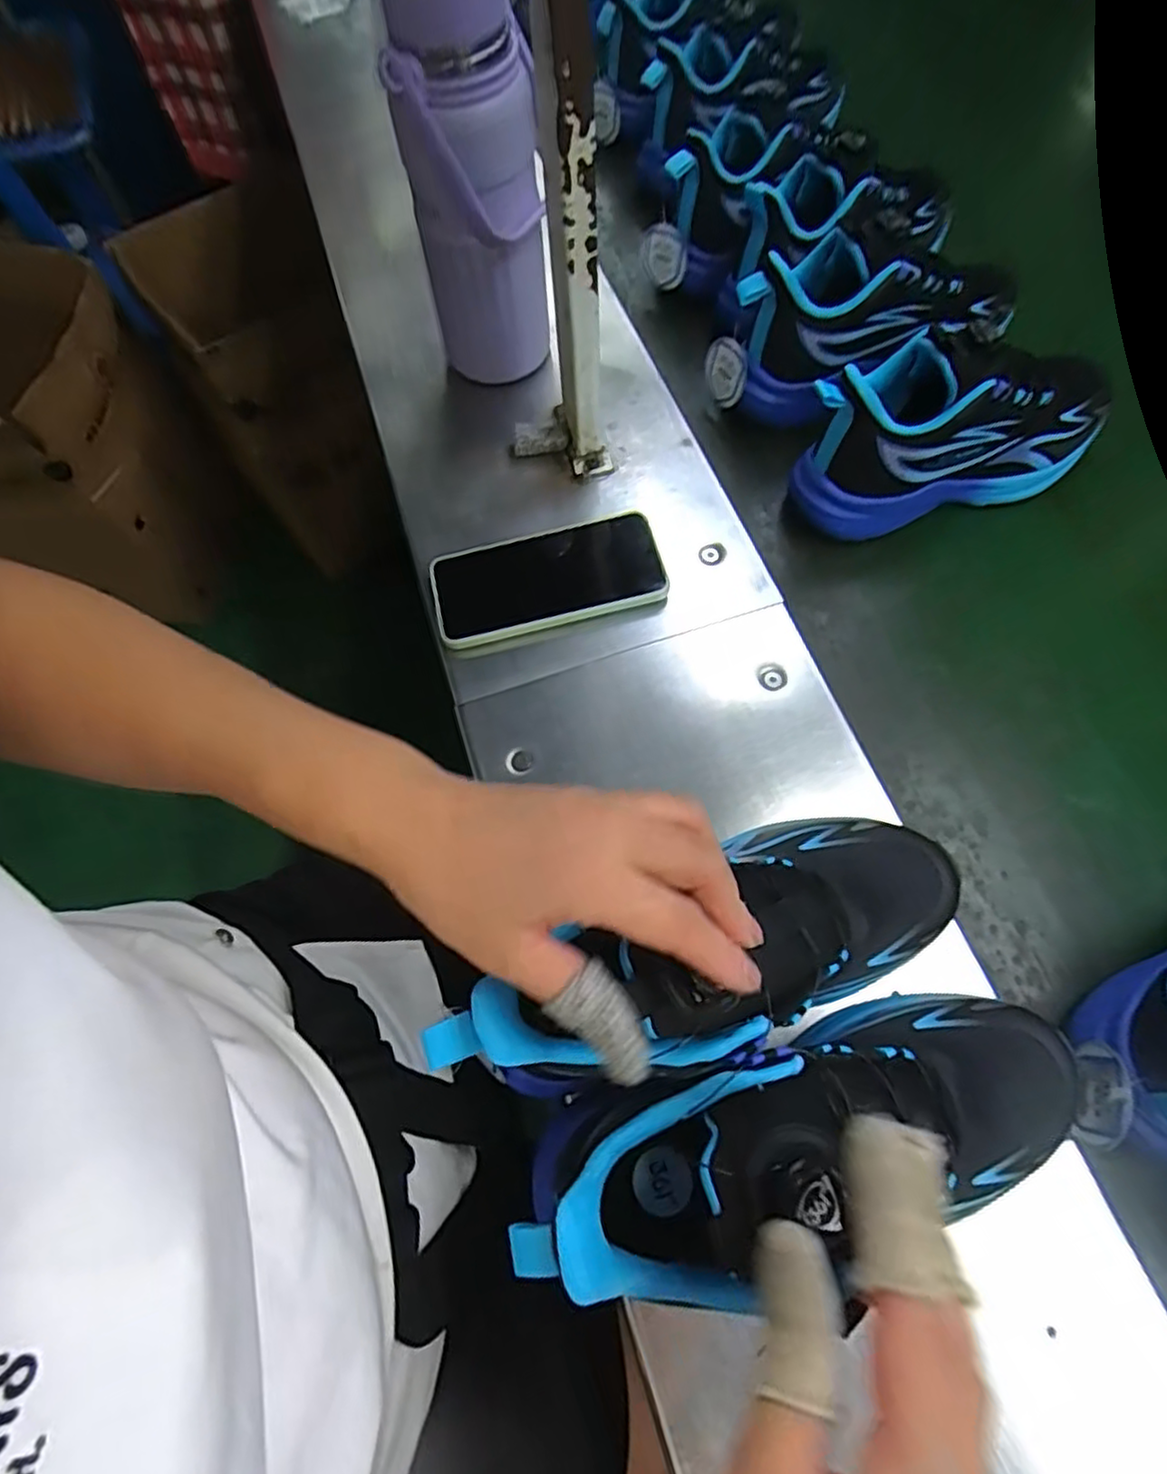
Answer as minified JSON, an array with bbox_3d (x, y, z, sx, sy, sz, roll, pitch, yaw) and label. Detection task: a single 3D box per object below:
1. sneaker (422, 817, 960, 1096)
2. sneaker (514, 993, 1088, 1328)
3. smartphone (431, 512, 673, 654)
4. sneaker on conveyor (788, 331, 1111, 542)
[{"bbox_3d":[0.058,0.103,0.327,0.256,0.114,0.083,-17,67,-20],"label":"sneaker"},{"bbox_3d":[0.098,0.170,0.288,0.251,0.100,0.075,-9,67,-12],"label":"sneaker"},{"bbox_3d":[-0.026,-0.115,0.490,0.163,0.015,0.081,-16,67,-5],"label":"smartphone"},{"bbox_3d":[0.266,-0.220,0.489,0.229,0.121,0.077,-14,67,-5],"label":"sneaker on conveyor"}]

